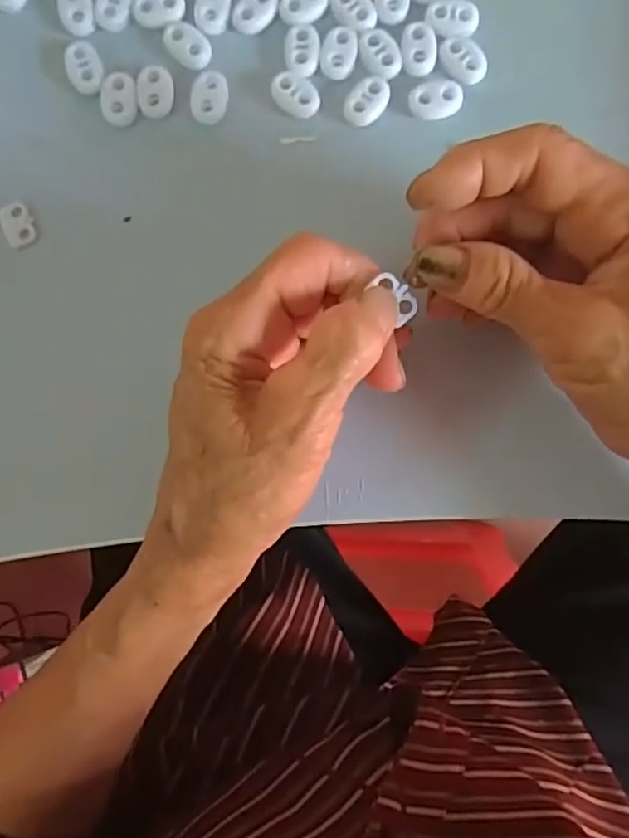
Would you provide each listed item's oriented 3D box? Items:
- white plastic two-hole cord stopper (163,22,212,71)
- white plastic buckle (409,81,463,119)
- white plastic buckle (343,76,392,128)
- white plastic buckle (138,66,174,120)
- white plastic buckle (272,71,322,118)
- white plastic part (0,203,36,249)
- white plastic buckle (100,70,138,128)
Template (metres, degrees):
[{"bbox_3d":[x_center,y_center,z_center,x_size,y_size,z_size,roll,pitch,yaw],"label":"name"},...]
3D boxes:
[{"bbox_3d":[-0.053,-0.158,0.269,0.023,0.004,0.016,45,89,4],"label":"white plastic two-hole cord stopper"},{"bbox_3d":[0.051,-0.133,0.265,0.022,0.004,0.015,-4,87,2],"label":"white plastic buckle"},{"bbox_3d":[0.022,-0.133,0.267,0.015,0.004,0.022,44,89,4],"label":"white plastic buckle"},{"bbox_3d":[-0.067,-0.138,0.269,0.014,0.004,0.021,-3,87,2],"label":"white plastic buckle"},{"bbox_3d":[-0.008,-0.136,0.268,0.022,0.004,0.015,39,89,4],"label":"white plastic buckle"},{"bbox_3d":[-0.123,-0.081,0.266,0.011,0.004,0.018,-22,86,1],"label":"white plastic part"},{"bbox_3d":[-0.082,-0.135,0.268,0.014,0.004,0.023,-5,87,2],"label":"white plastic buckle"}]

